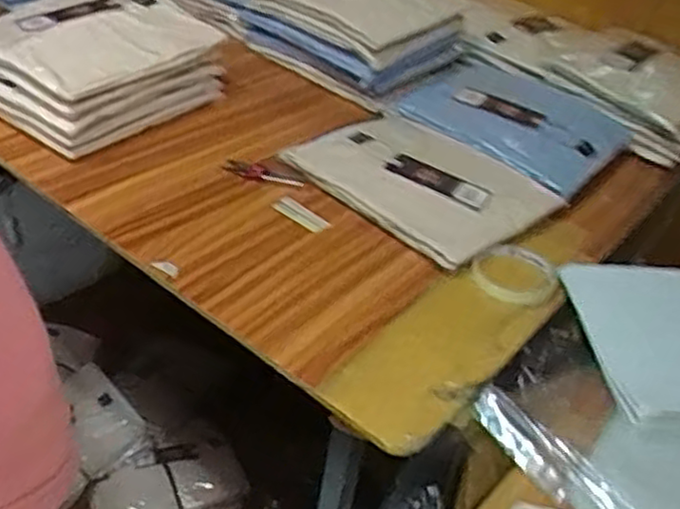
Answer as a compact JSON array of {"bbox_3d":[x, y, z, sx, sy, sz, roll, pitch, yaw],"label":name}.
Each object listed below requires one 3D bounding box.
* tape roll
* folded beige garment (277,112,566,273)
[{"bbox_3d":[0.176,0.016,0.733,0.083,0.015,0.089,5,36,-4],"label":"tape roll"},{"bbox_3d":[0.093,-0.086,0.840,0.259,0.035,0.202,32,42,29],"label":"folded beige garment"}]

